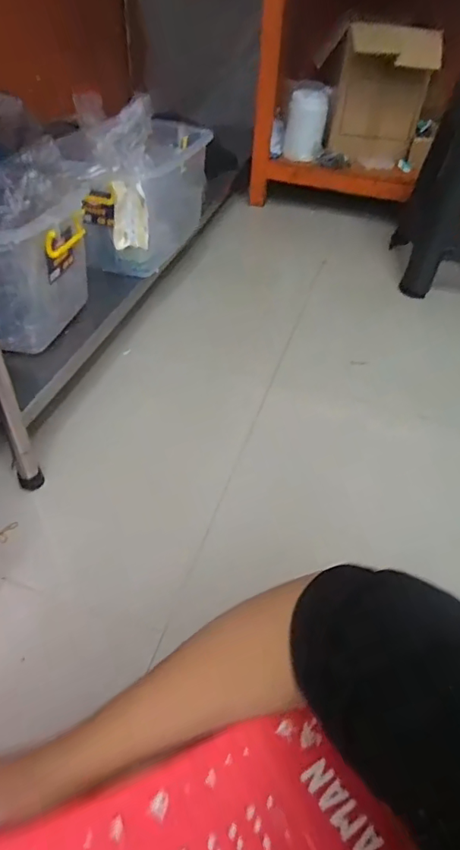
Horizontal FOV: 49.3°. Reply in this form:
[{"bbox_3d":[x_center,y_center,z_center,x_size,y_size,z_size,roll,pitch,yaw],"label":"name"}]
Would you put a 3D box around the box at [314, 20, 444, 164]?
[{"bbox_3d":[0.441,-1.026,1.552,0.338,0.342,0.166,8,44,2],"label":"box"}]

